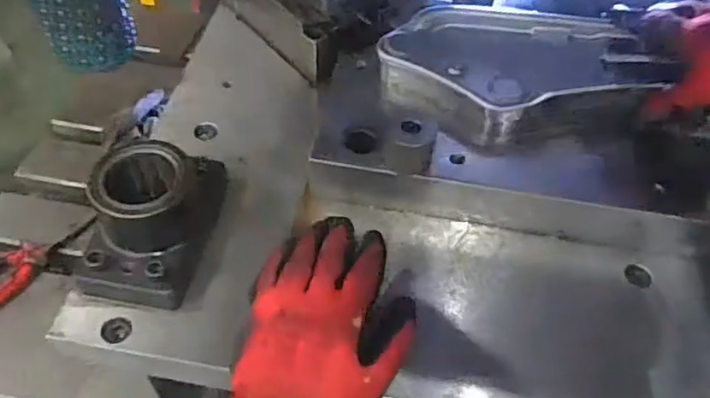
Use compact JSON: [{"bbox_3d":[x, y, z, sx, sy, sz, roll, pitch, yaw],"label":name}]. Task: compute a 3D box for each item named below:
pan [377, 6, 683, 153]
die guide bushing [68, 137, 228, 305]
[{"bbox_3d":[0.138,-0.106,0.551,0.226,0.068,0.107,0,50,-4],"label":"pan"},{"bbox_3d":[-0.155,0.007,0.472,0.076,0.086,0.128,9,50,3],"label":"die guide bushing"}]

